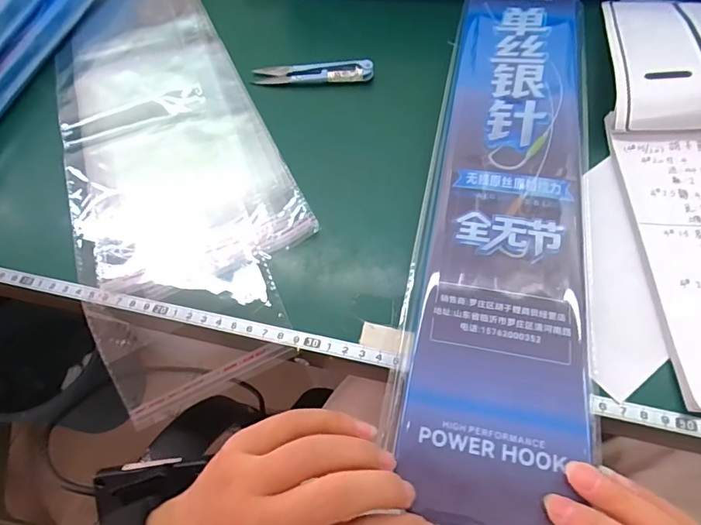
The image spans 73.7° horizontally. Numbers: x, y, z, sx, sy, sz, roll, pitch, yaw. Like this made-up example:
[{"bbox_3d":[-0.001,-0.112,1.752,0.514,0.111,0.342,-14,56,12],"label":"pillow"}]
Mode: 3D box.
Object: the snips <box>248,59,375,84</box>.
[{"bbox_3d":[-0.032,-0.164,0.396,0.101,0.011,0.026,4,61,3],"label":"snips"}]

